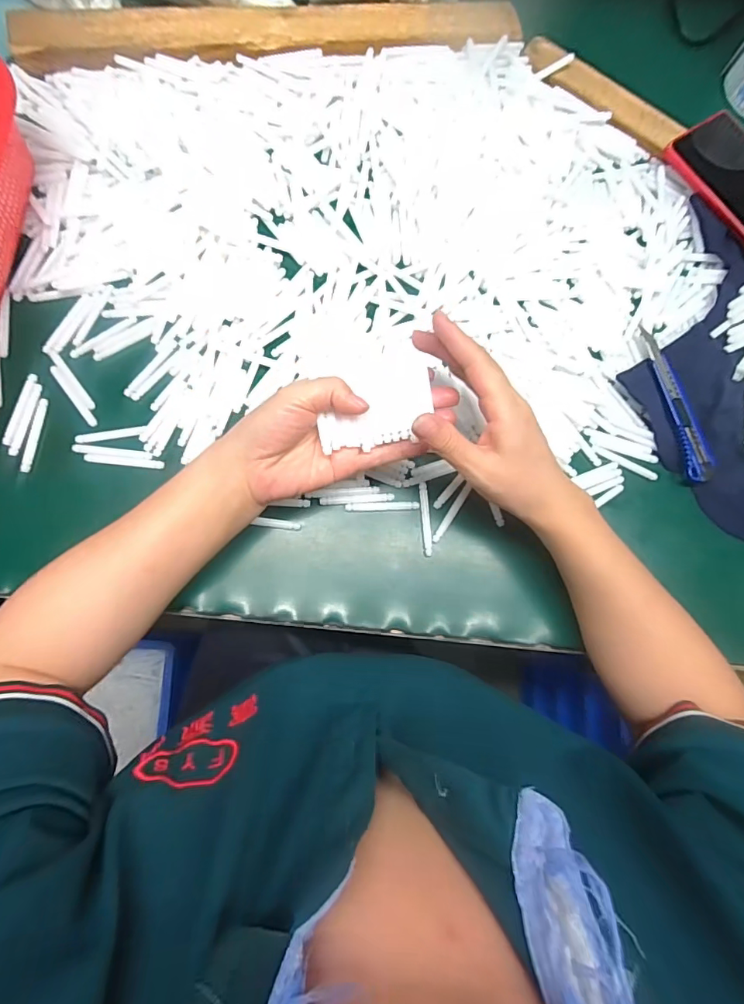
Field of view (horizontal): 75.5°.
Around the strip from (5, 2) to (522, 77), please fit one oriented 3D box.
[{"bbox_3d":[-0.085,-0.422,0.429,0.442,0.012,0.049,-9,84,-5],"label":"strip"}]

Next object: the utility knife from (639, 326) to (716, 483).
[{"bbox_3d":[0.260,-0.084,0.407,0.024,0.014,0.135,-11,84,-5],"label":"utility knife"}]

